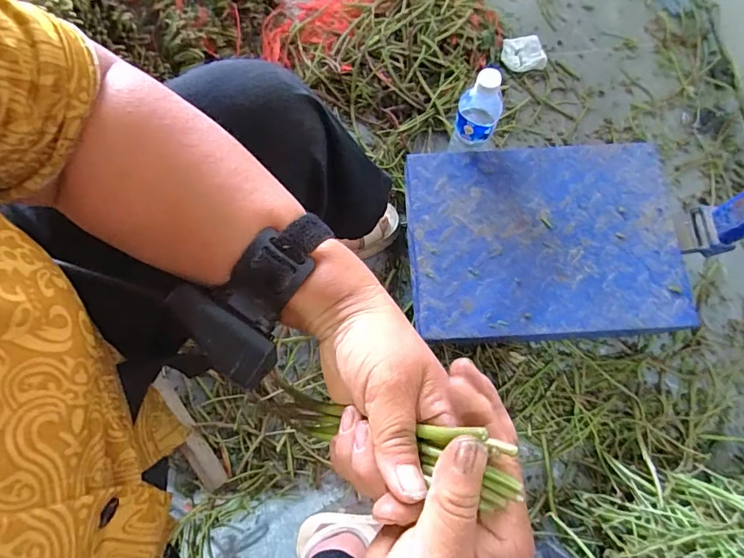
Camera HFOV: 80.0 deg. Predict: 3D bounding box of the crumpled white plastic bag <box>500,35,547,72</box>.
[{"bbox_3d":[0.291,-0.434,0.855,0.082,0.021,0.069,1,74,0],"label":"crumpled white plastic bag"}]

